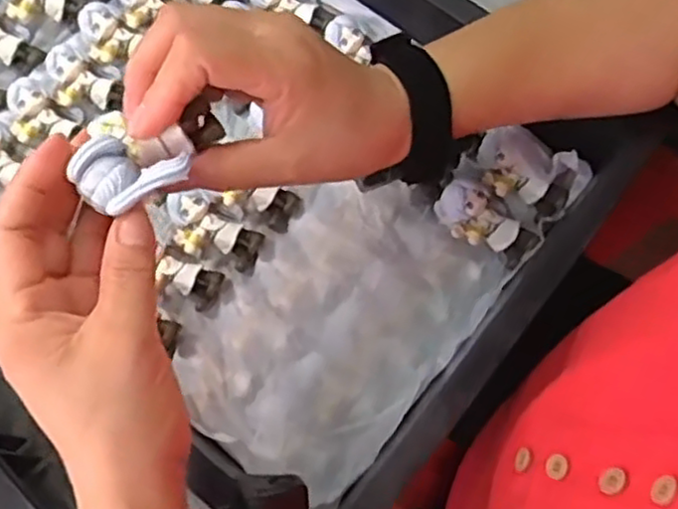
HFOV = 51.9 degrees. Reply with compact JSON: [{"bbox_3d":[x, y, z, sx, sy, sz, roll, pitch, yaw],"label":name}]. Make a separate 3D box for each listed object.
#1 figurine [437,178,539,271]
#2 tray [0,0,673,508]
[{"bbox_3d":[0.089,-0.017,0.432,0.063,0.023,0.032,34,75,-6],"label":"figurine"},{"bbox_3d":[-0.087,-0.085,0.432,0.456,0.074,0.300,37,76,10],"label":"tray"}]

